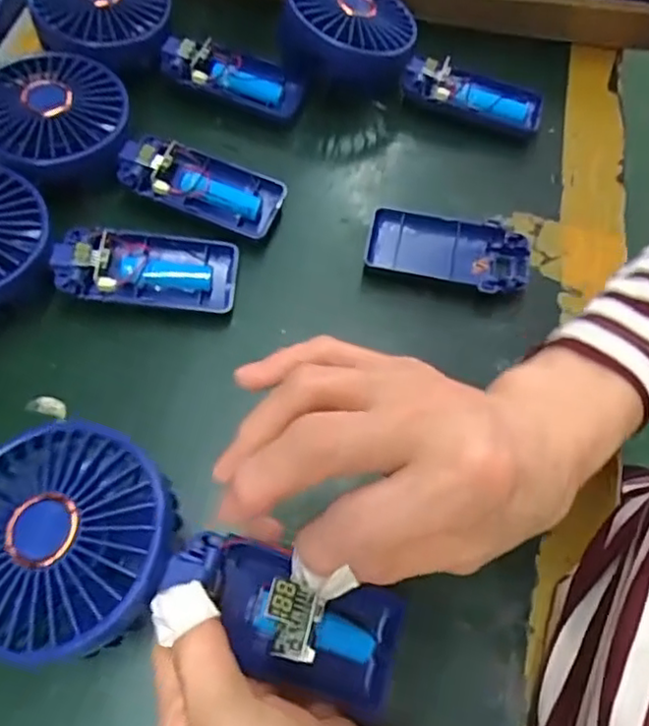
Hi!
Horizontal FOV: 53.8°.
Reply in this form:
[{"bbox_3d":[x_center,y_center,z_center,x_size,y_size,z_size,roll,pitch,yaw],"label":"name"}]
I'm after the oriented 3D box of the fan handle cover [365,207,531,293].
[{"bbox_3d":[0.073,-0.066,0.379,0.093,0.017,0.045,15,63,6],"label":"fan handle cover"}]

